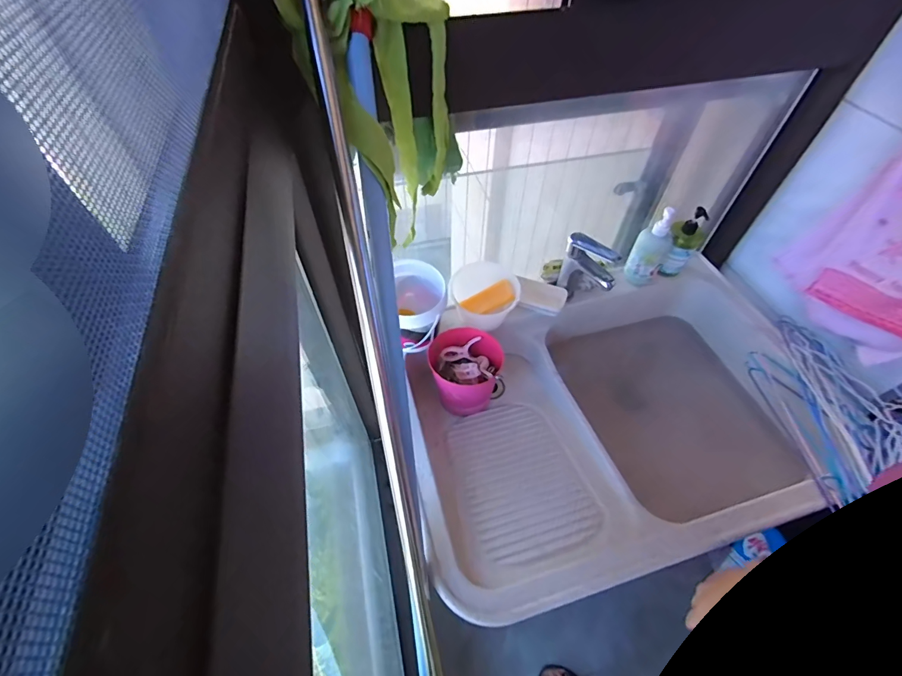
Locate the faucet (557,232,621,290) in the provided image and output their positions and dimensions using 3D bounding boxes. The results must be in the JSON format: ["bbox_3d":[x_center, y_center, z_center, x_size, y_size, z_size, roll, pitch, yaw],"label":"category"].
[{"bbox_3d":[0.291,-0.140,0.856,0.039,0.133,0.125,-32,59,-22],"label":"faucet"}]

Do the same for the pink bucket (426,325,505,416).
[{"bbox_3d":[0.028,0.071,0.877,0.146,0.123,0.143,17,54,12],"label":"pink bucket"}]

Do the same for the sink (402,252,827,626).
[{"bbox_3d":[0.319,0.216,0.917,0.806,0.354,0.544,-13,54,-10],"label":"sink"}]

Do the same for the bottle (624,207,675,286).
[{"bbox_3d":[0.459,-0.210,0.911,0.072,0.187,0.057,29,58,20],"label":"bottle"}]

